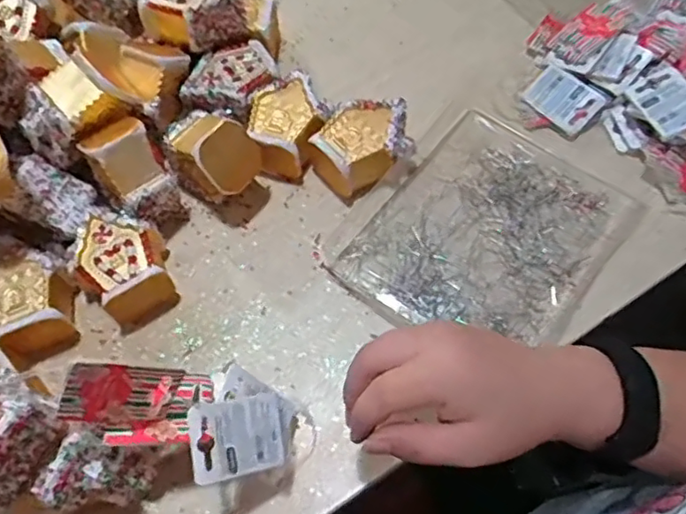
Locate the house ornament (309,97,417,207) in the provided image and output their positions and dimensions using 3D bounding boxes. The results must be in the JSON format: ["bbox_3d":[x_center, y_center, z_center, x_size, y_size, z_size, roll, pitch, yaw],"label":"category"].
[{"bbox_3d":[0.018,-0.091,0.502,0.081,0.046,0.066,-41,69,-17],"label":"house ornament"}]

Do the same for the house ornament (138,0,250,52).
[{"bbox_3d":[-0.126,-0.207,0.518,0.081,0.047,0.051,17,66,10],"label":"house ornament"}]

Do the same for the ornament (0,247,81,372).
[{"bbox_3d":[-0.227,0.033,0.446,0.064,0.046,0.075,-30,66,-12],"label":"ornament"}]

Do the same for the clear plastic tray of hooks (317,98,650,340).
[{"bbox_3d":[0.110,-0.020,0.488,0.183,0.010,0.201,35,70,18],"label":"clear plastic tray of hooks"}]

